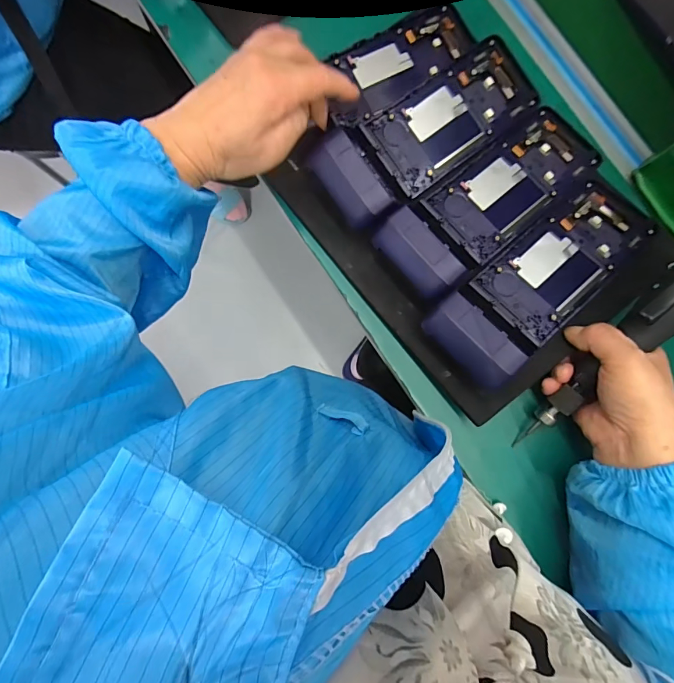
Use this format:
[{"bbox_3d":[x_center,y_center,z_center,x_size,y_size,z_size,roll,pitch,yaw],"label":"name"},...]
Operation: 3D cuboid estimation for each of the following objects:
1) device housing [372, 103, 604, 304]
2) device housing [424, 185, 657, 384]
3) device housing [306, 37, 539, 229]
[{"bbox_3d":[0.141,-0.130,0.363,0.234,0.043,0.082,-39,86,-7],"label":"device housing"},{"bbox_3d":[0.179,-0.057,0.343,0.225,0.051,0.083,-39,86,-7],"label":"device housing"},{"bbox_3d":[0.084,-0.195,0.365,0.229,0.046,0.078,-38,86,-7],"label":"device housing"}]

